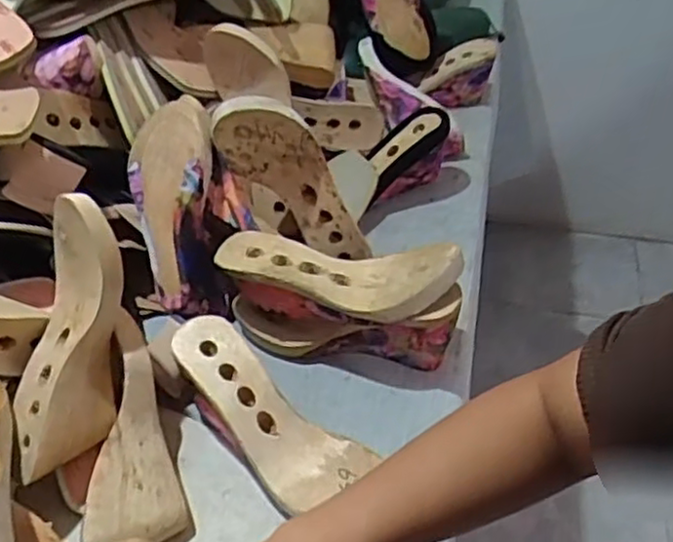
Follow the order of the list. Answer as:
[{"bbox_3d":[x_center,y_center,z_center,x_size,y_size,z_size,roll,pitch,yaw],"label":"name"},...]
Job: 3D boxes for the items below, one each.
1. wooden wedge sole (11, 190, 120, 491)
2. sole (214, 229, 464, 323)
[{"bbox_3d":[-0.224,0.050,0.599,0.070,0.222,0.068,11,5,14],"label":"wooden wedge sole"},{"bbox_3d":[-0.003,-0.006,0.680,0.236,0.047,0.079,9,46,12],"label":"sole"}]

